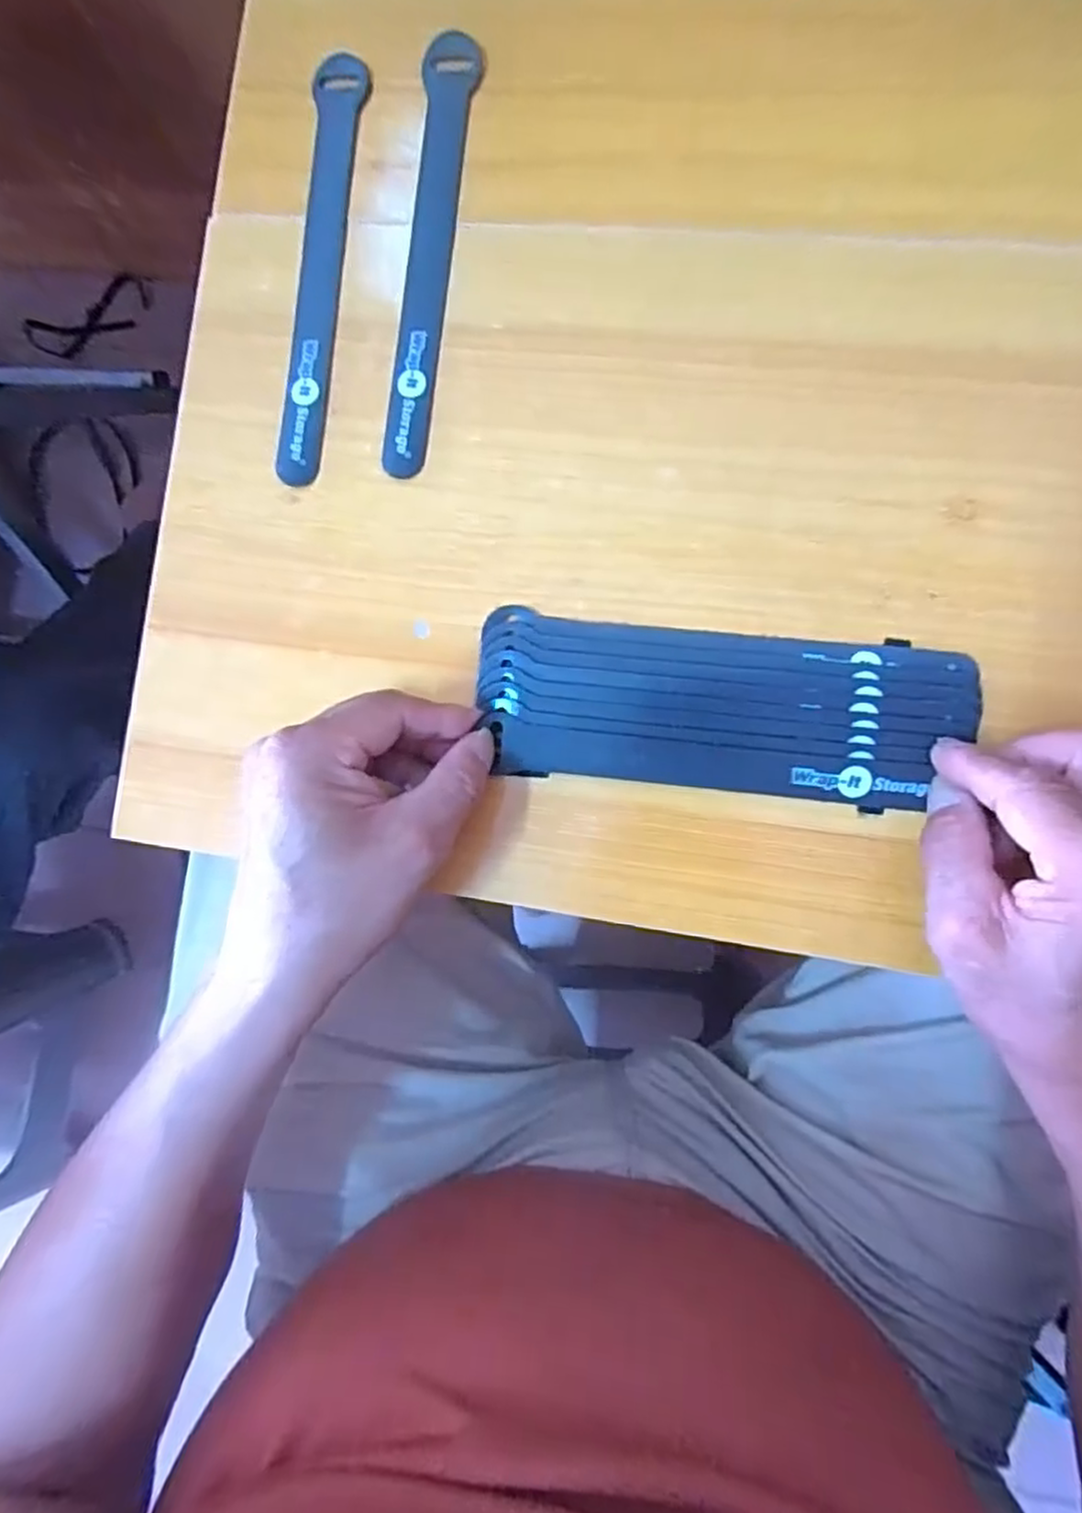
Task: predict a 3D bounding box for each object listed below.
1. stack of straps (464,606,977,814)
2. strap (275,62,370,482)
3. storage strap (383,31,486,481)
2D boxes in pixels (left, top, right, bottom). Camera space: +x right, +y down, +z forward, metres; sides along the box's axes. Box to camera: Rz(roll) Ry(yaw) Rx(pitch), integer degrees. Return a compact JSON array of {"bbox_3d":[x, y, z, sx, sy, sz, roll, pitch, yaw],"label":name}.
[{"bbox_3d":[0.072,-0.019,0.297,0.196,0.009,0.067,6,88,8],"label":"stack of straps"},{"bbox_3d":[-0.102,-0.224,0.330,0.023,0.007,0.196,7,88,-5],"label":"strap"},{"bbox_3d":[-0.052,-0.226,0.325,0.025,0.006,0.198,8,89,8],"label":"storage strap"}]

